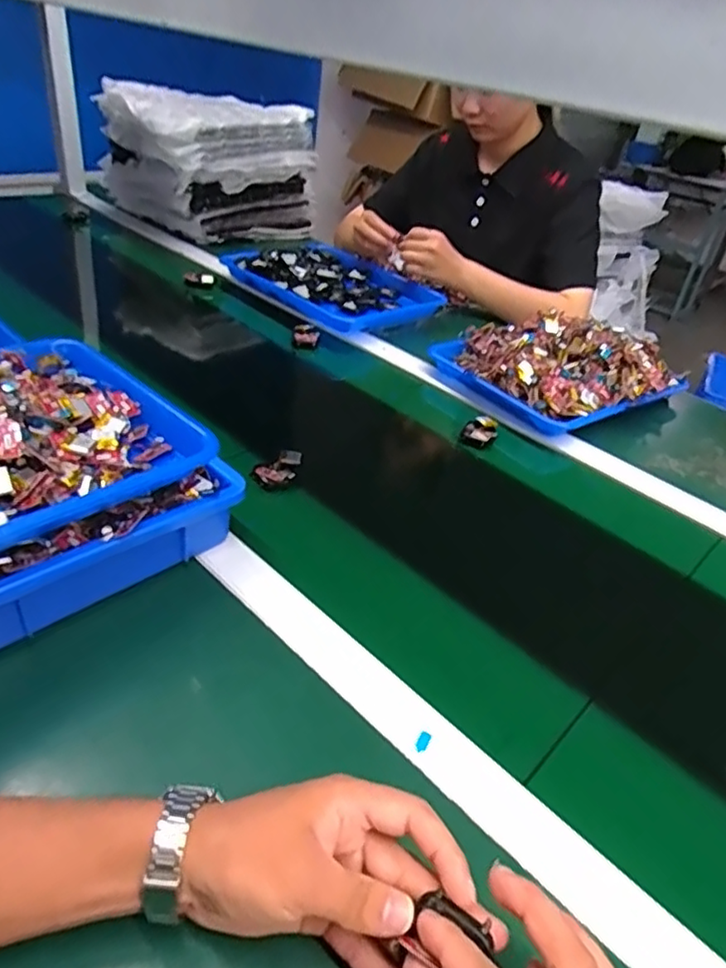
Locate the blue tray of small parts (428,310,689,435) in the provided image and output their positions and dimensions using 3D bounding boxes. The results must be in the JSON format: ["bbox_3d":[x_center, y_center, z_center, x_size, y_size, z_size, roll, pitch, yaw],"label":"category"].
[{"bbox_3d":[0.274,-0.180,0.889,0.277,0.071,0.255,-20,45,-33],"label":"blue tray of small parts"}]

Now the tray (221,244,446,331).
[{"bbox_3d":[-0.043,-0.340,1.070,0.267,0.044,0.300,-21,45,-34],"label":"tray"}]

